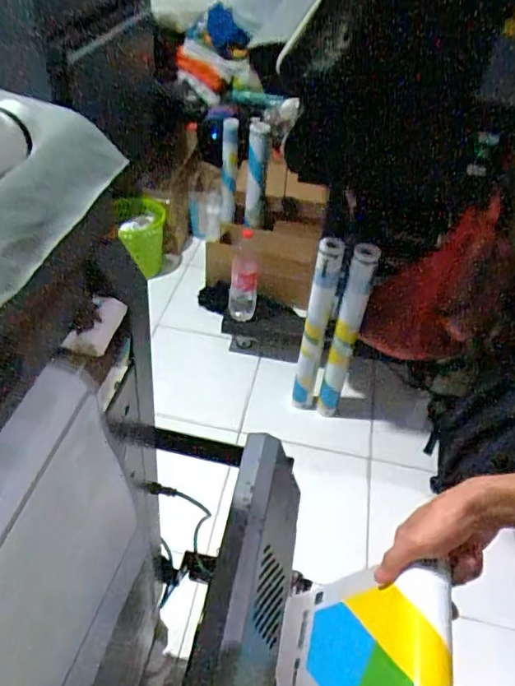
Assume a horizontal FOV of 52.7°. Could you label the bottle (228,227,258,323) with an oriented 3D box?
[{"bbox_3d":[-0.044,-0.209,1.683,0.092,0.286,0.095,2,43,-4],"label":"bottle"}]

